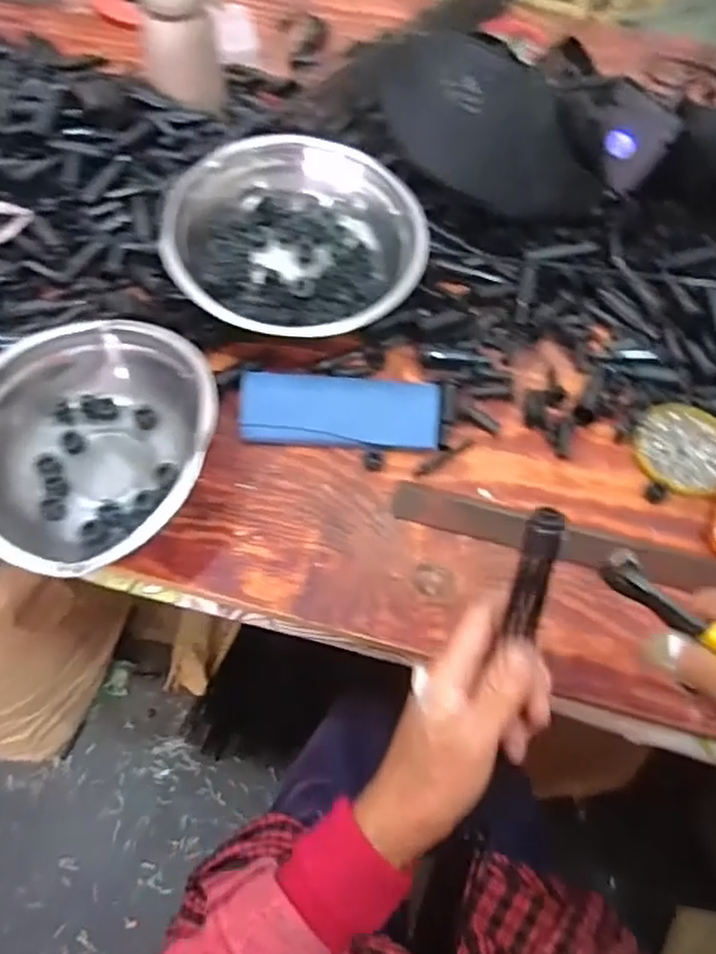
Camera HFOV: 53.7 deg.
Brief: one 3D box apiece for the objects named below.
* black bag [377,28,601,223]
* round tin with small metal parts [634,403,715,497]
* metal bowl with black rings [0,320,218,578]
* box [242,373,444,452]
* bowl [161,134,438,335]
[{"bbox_3d":[0.129,-0.323,0.677,0.222,0.120,0.106,26,62,12],"label":"black bag"},{"bbox_3d":[0.278,-0.024,0.596,0.084,0.018,0.086,1,60,-2],"label":"round tin with small metal parts"},{"bbox_3d":[-0.200,-0.027,0.538,0.186,0.057,0.199,1,60,-2],"label":"metal bowl with black rings"},{"bbox_3d":[-0.015,-0.055,0.589,0.162,0.017,0.059,3,83,1],"label":"box"},{"bbox_3d":[-0.053,-0.210,0.623,0.221,0.084,0.200,-4,63,-3],"label":"bowl"}]

